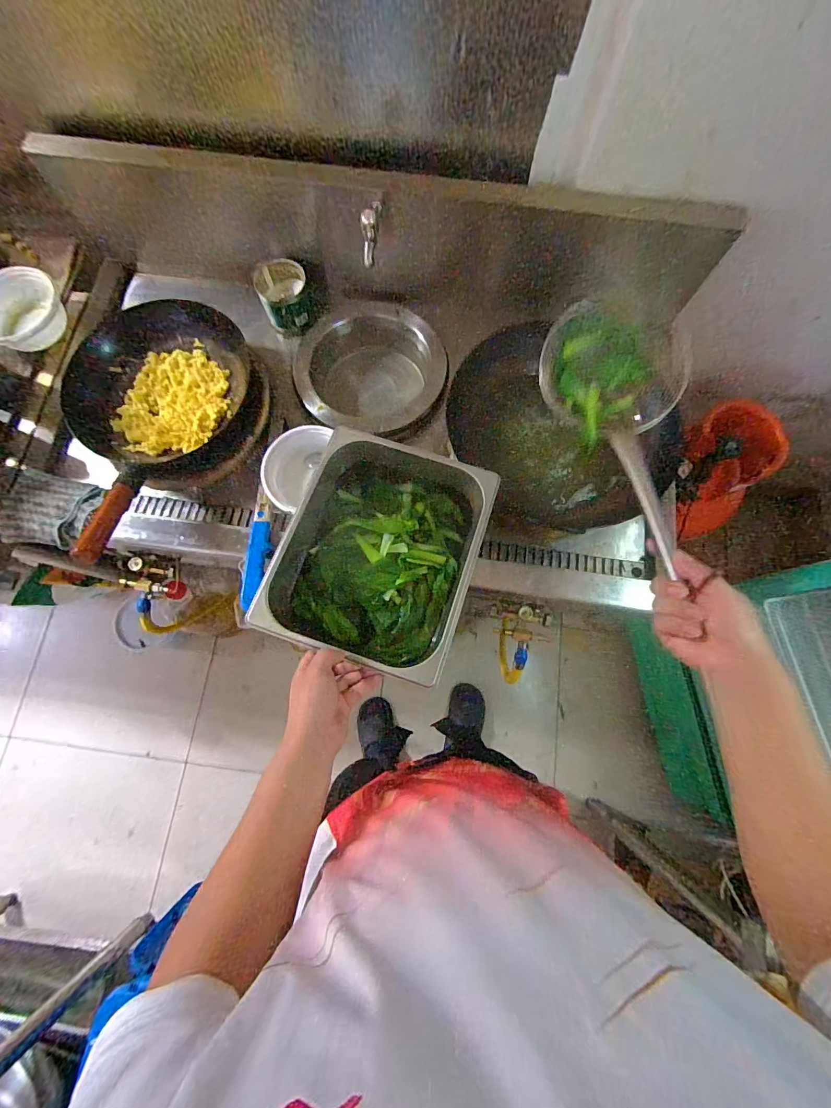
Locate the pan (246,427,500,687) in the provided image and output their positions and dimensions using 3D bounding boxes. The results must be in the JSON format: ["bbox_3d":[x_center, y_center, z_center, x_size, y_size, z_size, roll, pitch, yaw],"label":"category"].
[{"bbox_3d":[-0.051,-0.003,0.610,0.265,0.090,0.308,18,77,4],"label":"pan"}]

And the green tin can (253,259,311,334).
[{"bbox_3d":[-0.269,-0.533,0.858,0.100,0.085,0.096,-17,77,-5],"label":"green tin can"}]

